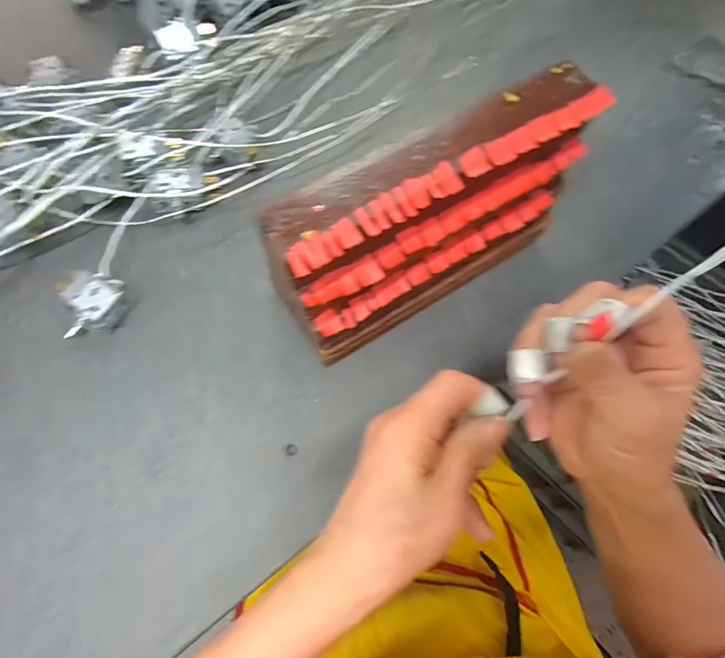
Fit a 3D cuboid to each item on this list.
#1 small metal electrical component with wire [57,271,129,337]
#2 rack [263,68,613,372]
[{"bbox_3d":[-0.231,-0.021,0.349,0.046,0.023,0.052,-3,69,-2],"label":"small metal electrical component with wire"},{"bbox_3d":[0.056,-0.075,0.303,0.242,0.163,0.062,-30,72,-12],"label":"rack"}]

